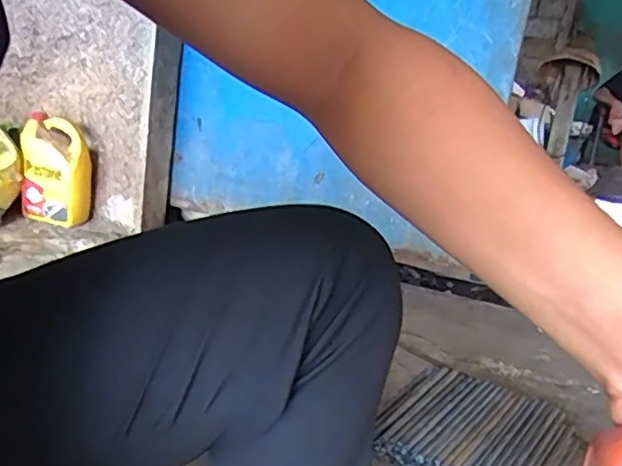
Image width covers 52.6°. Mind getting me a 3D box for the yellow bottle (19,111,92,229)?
[{"bbox_3d":[-0.711,-0.166,1.753,0.182,0.285,0.089,4,14,-19],"label":"yellow bottle"}]

